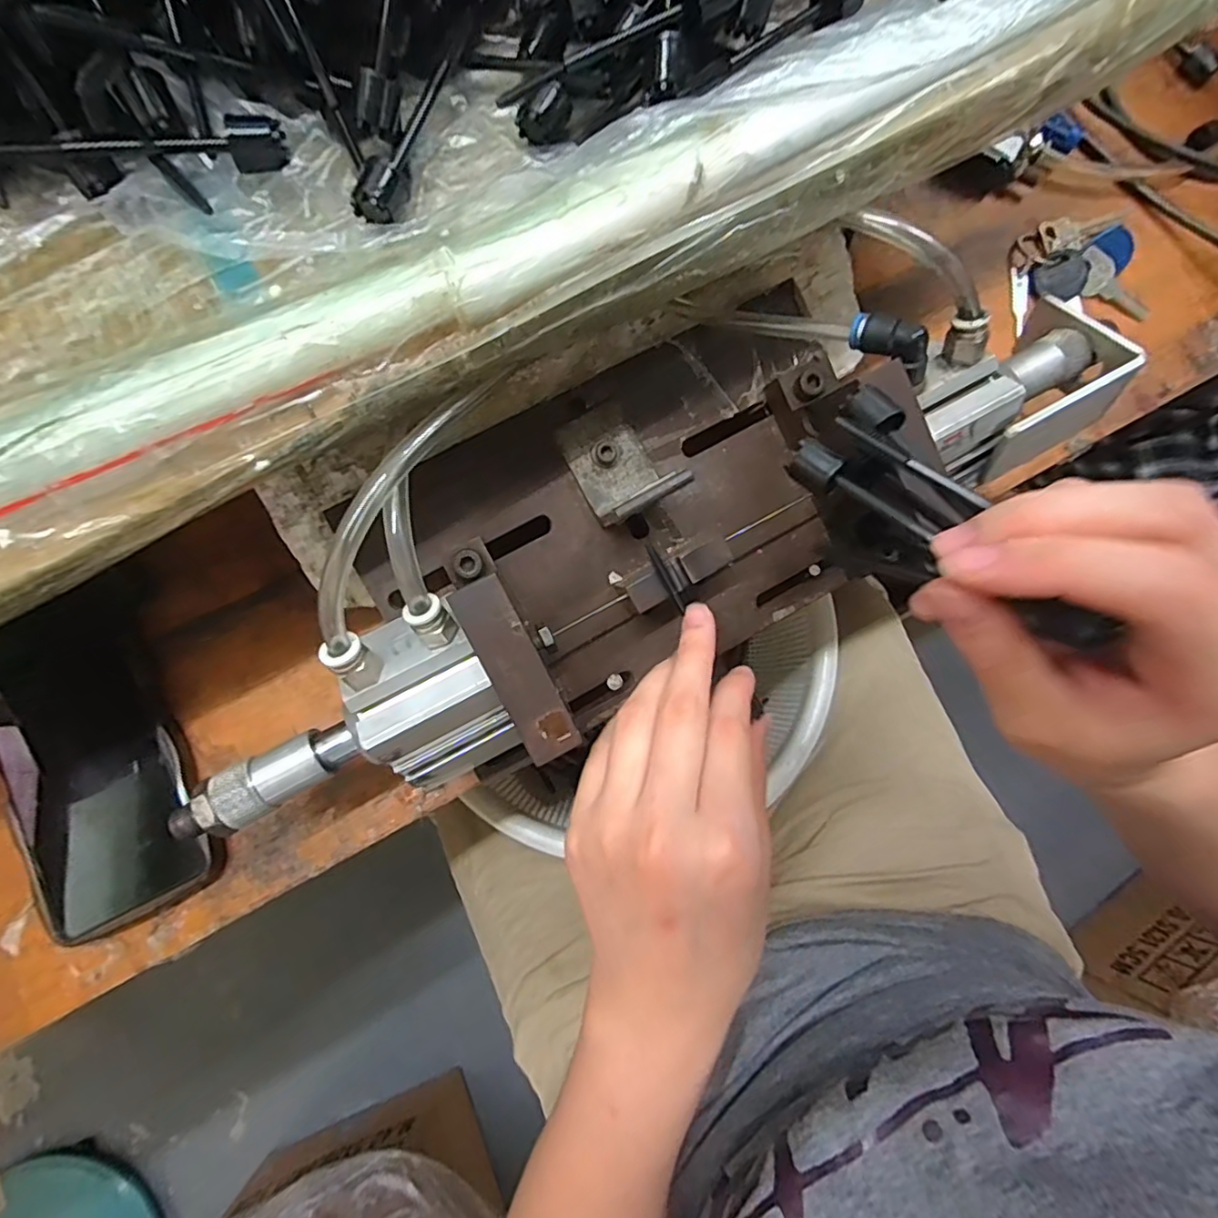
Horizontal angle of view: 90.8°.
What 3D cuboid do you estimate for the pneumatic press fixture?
[{"bbox_3d":[0.007,-0.041,0.273,0.412,0.111,0.147,-30,81,-6],"label":"pneumatic press fixture"}]

